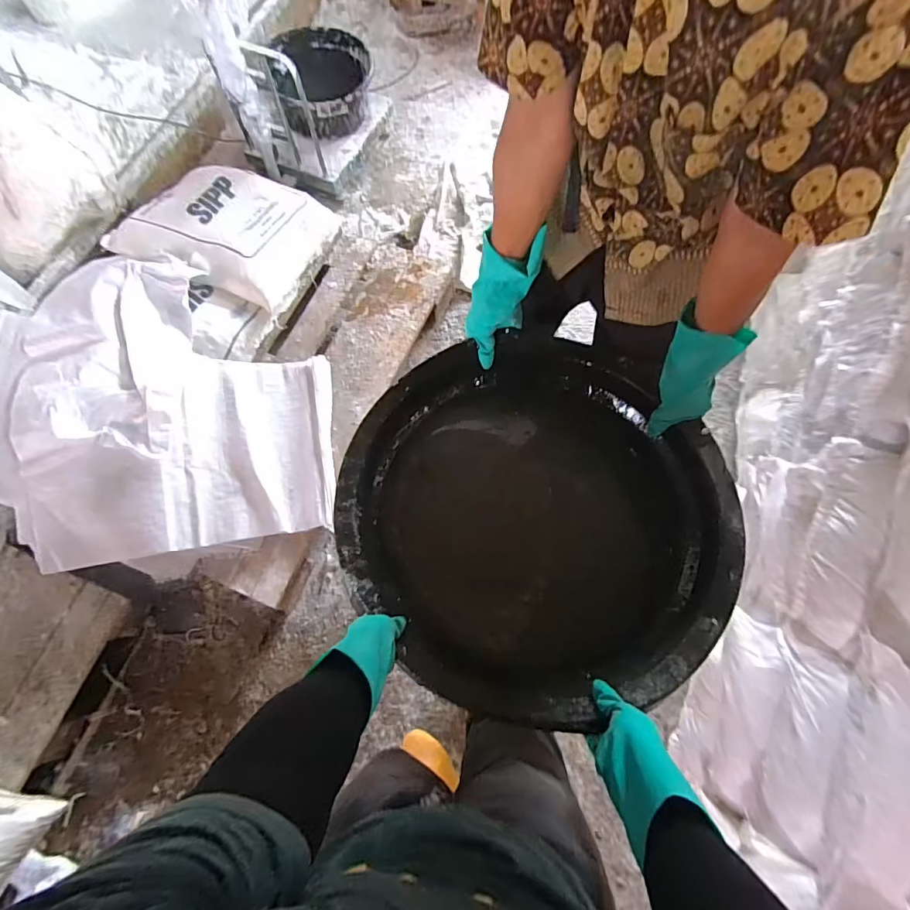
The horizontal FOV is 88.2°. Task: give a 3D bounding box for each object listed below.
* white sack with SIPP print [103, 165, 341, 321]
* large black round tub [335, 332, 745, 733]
[{"bbox_3d":[-0.755,-0.778,1.549,0.596,0.108,0.502,21,73,9],"label":"white sack with SIPP print"},{"bbox_3d":[0.127,0.100,0.868,0.619,0.163,0.660,-1,71,2],"label":"large black round tub"}]

